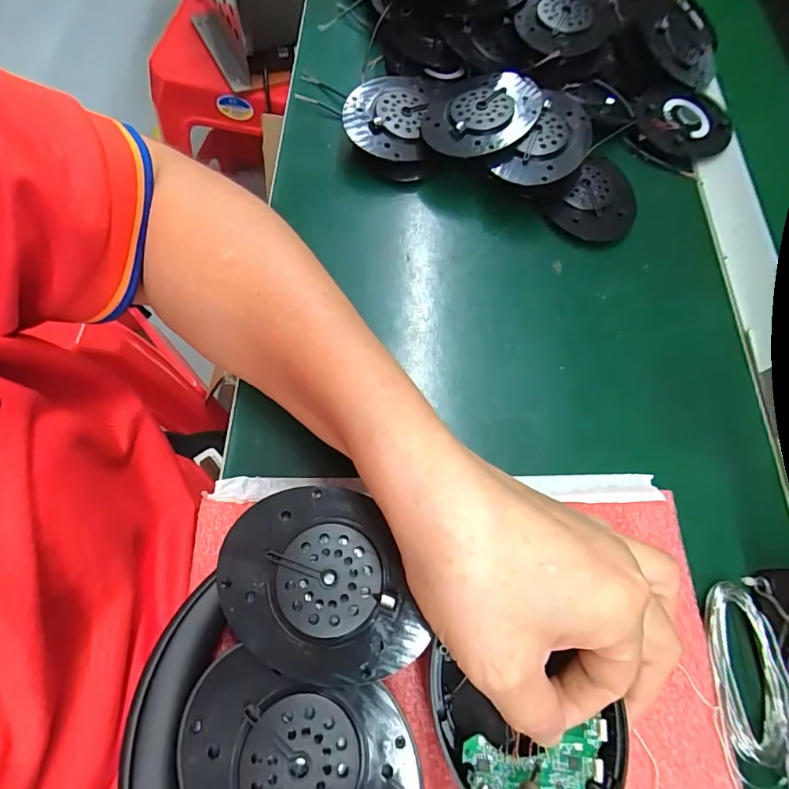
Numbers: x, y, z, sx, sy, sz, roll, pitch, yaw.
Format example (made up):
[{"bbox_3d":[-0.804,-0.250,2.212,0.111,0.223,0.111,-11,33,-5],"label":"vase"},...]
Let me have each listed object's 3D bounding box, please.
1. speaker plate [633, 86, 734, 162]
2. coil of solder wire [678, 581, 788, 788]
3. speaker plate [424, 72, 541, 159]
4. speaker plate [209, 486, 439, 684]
[{"bbox_3d":[0.217,-0.205,0.343,0.071,0.013,0.067,1,67,-2],"label":"speaker plate"},{"bbox_3d":[0.155,0.136,0.197,0.042,0.009,0.098,-2,67,-4],"label":"coil of solder wire"},{"bbox_3d":[0.058,-0.187,0.301,0.068,0.013,0.078,23,68,7],"label":"speaker plate"},{"bbox_3d":[-0.032,0.076,0.180,0.066,0.007,0.074,-19,71,-12],"label":"speaker plate"}]

